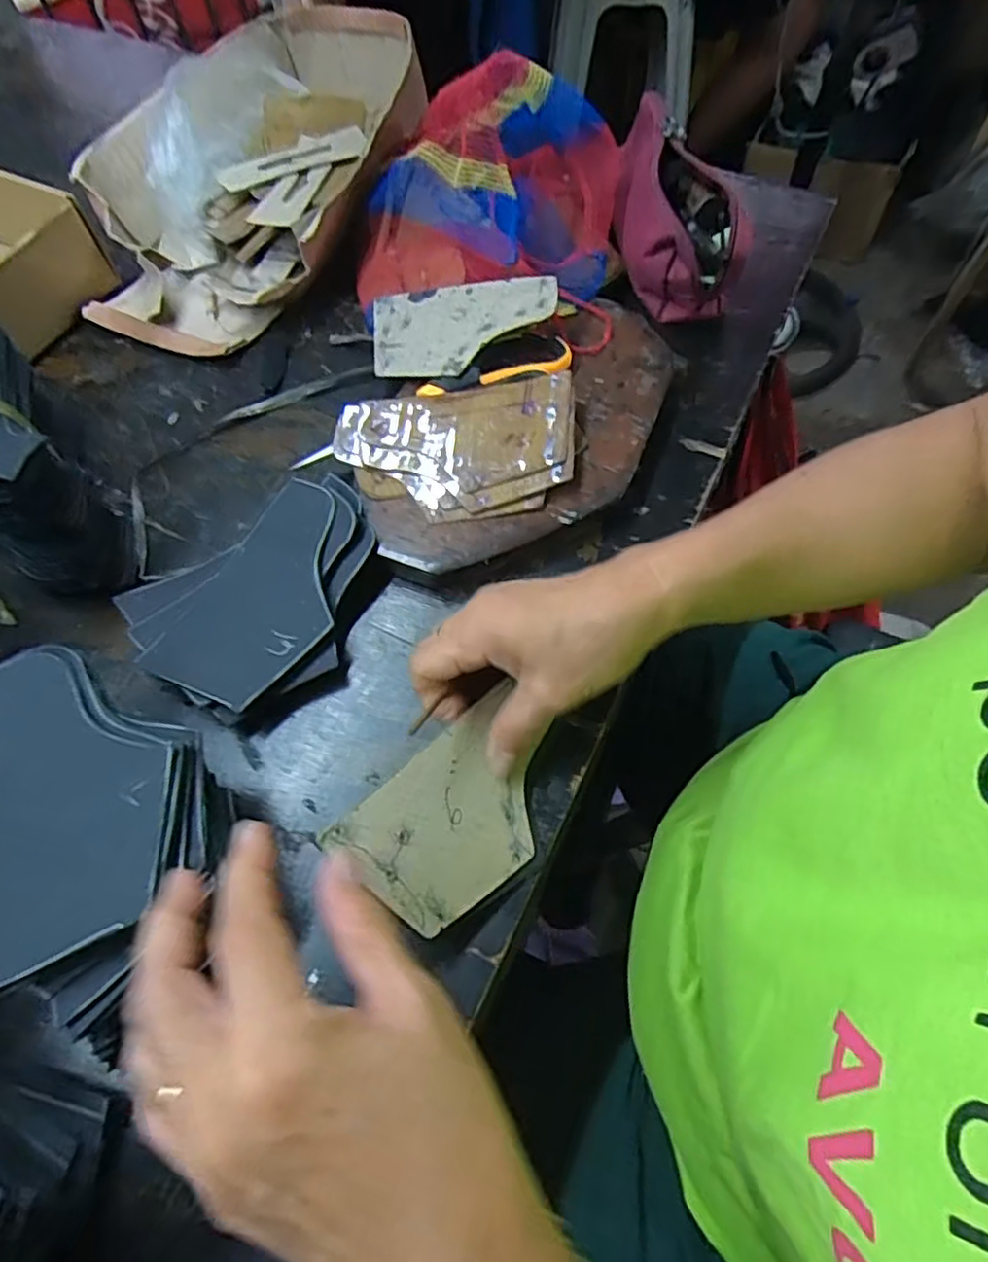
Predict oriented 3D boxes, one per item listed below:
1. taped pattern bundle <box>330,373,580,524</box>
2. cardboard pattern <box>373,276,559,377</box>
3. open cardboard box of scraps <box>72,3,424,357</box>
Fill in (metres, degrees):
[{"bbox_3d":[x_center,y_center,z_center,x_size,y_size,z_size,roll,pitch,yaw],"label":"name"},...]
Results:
[{"bbox_3d":[-0.024,-0.117,0.423,0.150,0.021,0.094,-7,62,-1],"label":"taped pattern bundle"},{"bbox_3d":[-0.023,-0.213,0.466,0.133,0.005,0.073,-3,74,17],"label":"cardboard pattern"},{"bbox_3d":[-0.203,-0.405,0.575,0.223,0.083,0.381,14,63,10],"label":"open cardboard box of scraps"}]

